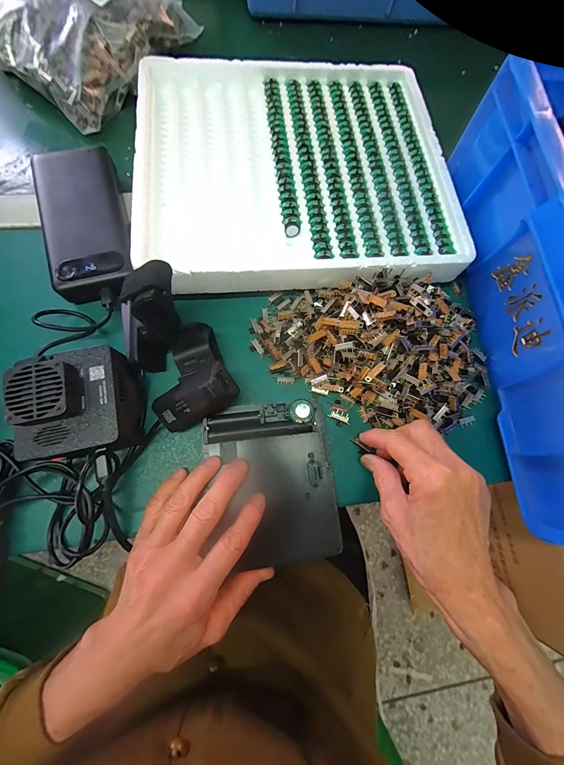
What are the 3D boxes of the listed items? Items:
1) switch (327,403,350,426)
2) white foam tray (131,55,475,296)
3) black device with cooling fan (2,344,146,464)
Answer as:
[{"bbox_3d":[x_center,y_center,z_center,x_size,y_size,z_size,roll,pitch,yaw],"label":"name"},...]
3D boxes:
[{"bbox_3d":[0.054,0.030,0.266,0.020,0.005,0.018,21,75,1],"label":"switch"},{"bbox_3d":[0.016,-0.239,0.299,0.319,0.033,0.303,-3,76,-6],"label":"white foam tray"},{"bbox_3d":[-0.153,0.017,0.225,0.077,0.062,0.079,-8,74,-7],"label":"black device with cooling fan"}]

